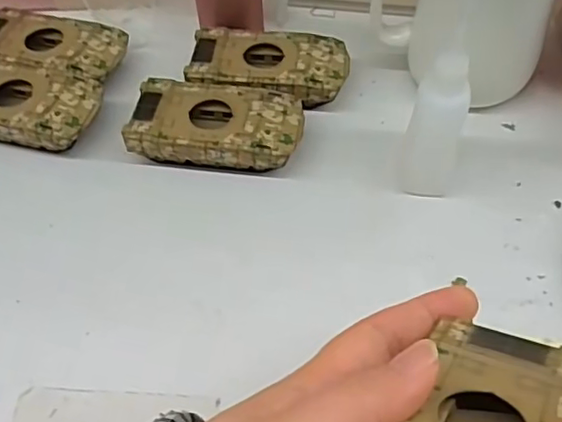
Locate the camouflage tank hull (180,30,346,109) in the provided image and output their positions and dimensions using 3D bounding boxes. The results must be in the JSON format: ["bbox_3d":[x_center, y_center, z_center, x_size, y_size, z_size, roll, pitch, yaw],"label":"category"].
[{"bbox_3d":[-0.007,-0.087,0.375,0.096,0.024,0.053,5,54,6],"label":"camouflage tank hull"}]

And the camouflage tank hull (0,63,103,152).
[{"bbox_3d":[-0.156,-0.062,0.360,0.092,0.026,0.050,9,55,9],"label":"camouflage tank hull"}]

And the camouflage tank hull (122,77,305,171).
[{"bbox_3d":[-0.036,-0.047,0.346,0.094,0.026,0.052,6,55,7],"label":"camouflage tank hull"}]

